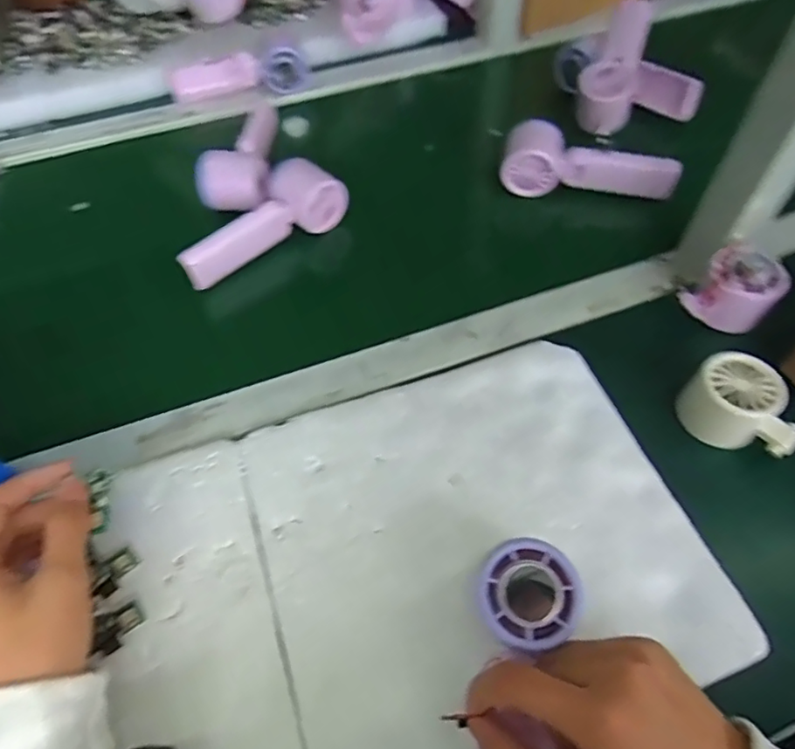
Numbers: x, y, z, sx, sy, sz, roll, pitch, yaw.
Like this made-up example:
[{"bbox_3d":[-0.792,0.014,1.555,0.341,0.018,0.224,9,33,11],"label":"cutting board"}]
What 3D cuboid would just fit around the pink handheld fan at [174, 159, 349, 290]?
[{"bbox_3d":[-0.131,-0.148,0.529,0.167,0.049,0.055,-33,61,-20],"label":"pink handheld fan"}]

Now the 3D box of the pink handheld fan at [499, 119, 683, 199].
[{"bbox_3d":[0.192,-0.212,0.560,0.168,0.064,0.035,7,55,6],"label":"pink handheld fan"}]

